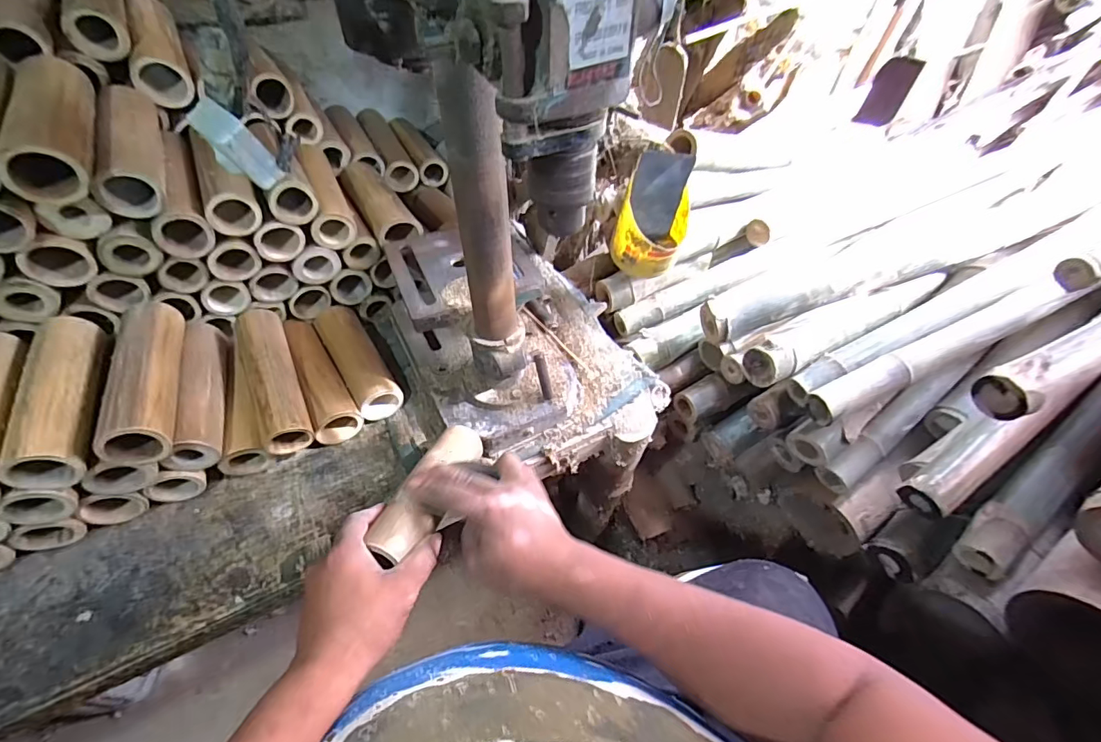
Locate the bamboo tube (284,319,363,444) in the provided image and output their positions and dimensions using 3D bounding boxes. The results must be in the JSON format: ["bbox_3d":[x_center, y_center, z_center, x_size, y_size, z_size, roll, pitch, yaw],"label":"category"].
[{"bbox_3d":[-0.297,0.005,0.618,0.051,0.052,0.181,-28,59,-22],"label":"bamboo tube"}]

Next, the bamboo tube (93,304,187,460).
[{"bbox_3d":[-0.410,0.003,0.492,0.058,0.048,0.178,-14,55,-13],"label":"bamboo tube"}]

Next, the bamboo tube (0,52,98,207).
[{"bbox_3d":[-0.468,-0.236,0.462,0.057,0.054,0.190,-20,57,-17],"label":"bamboo tube"}]

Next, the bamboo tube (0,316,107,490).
[{"bbox_3d":[-0.480,0.021,0.482,0.059,0.051,0.183,-15,56,-14],"label":"bamboo tube"}]

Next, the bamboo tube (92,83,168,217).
[{"bbox_3d":[-0.432,-0.239,0.513,0.057,0.057,0.185,-16,56,-14],"label":"bamboo tube"}]

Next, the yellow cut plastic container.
[{"bbox_3d":[0.129,-0.194,0.624,0.088,0.146,0.081,2,53,-2],"label":"yellow cut plastic container"}]

